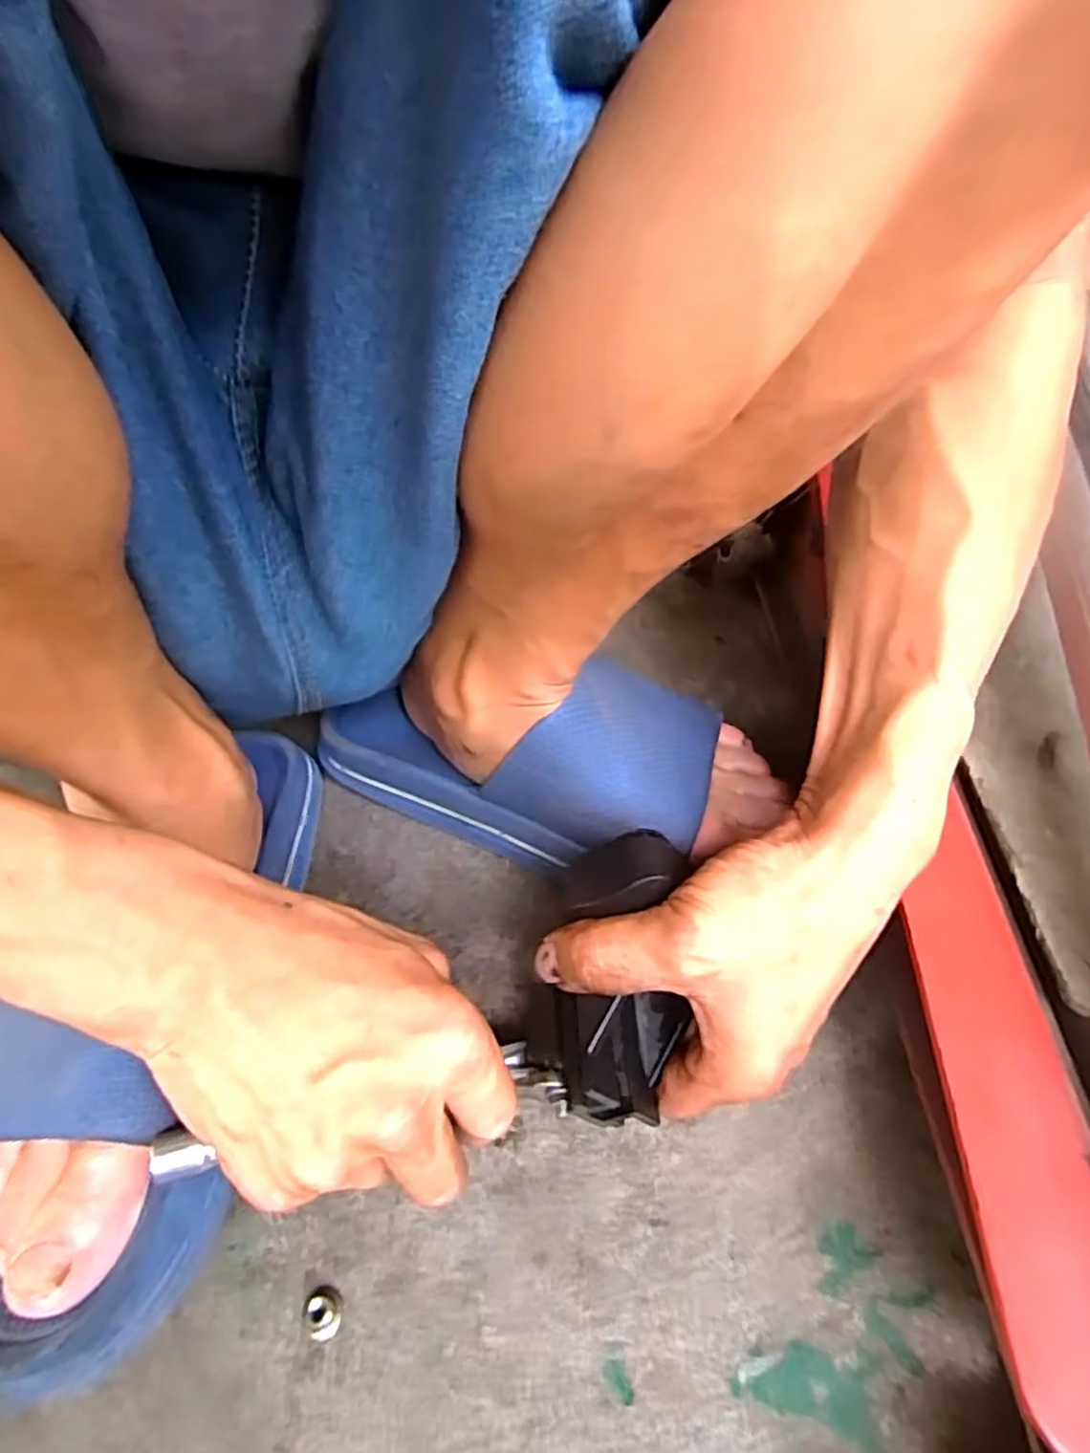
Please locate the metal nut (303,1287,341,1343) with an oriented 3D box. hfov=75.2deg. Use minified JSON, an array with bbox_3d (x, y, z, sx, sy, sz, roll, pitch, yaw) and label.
[{"bbox_3d":[-0.077,0.203,0.244,0.013,0.007,0.013,-1,46,1],"label":"metal nut"}]

